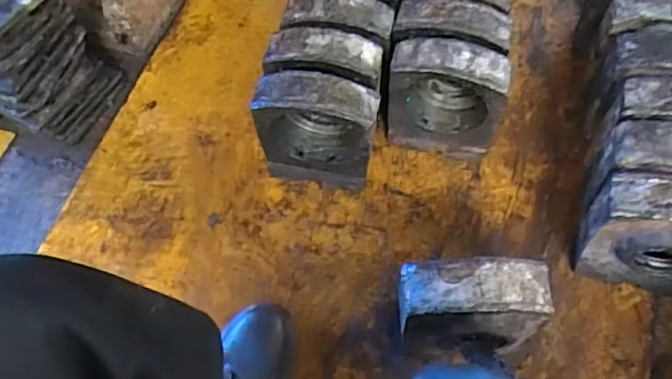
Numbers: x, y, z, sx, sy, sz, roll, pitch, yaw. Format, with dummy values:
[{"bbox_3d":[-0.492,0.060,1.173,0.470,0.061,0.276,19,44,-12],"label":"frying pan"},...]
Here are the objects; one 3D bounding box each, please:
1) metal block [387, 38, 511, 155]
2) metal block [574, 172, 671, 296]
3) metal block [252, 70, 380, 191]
[{"bbox_3d":[0.161,-0.132,0.844,0.161,0.192,0.073,13,63,10],"label":"metal block"},{"bbox_3d":[0.412,0.069,0.725,0.169,0.200,0.086,13,63,10],"label":"metal block"},{"bbox_3d":[-0.024,-0.083,0.822,0.162,0.192,0.068,9,62,6],"label":"metal block"}]

